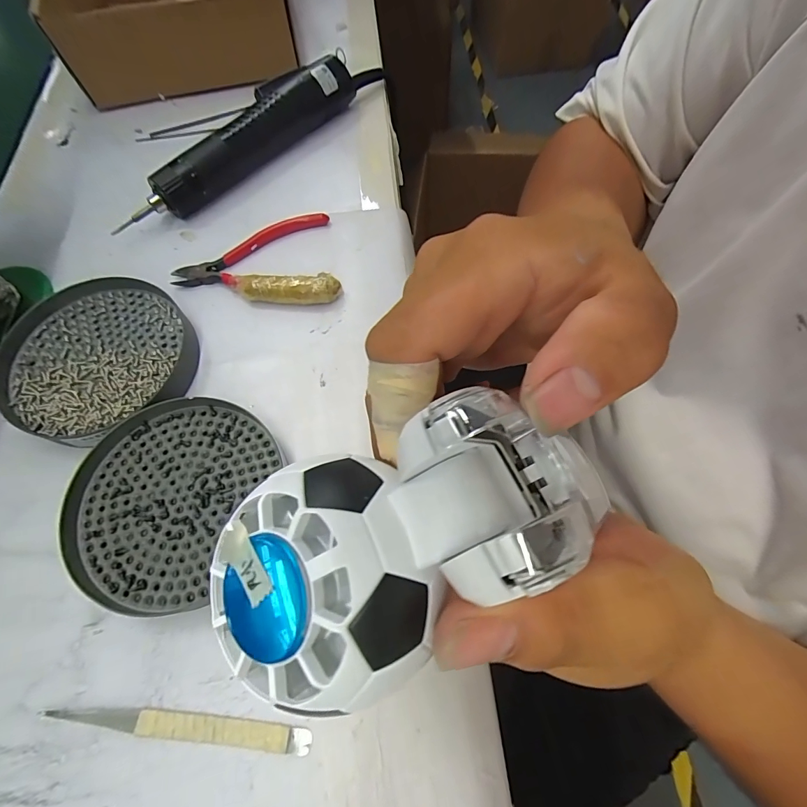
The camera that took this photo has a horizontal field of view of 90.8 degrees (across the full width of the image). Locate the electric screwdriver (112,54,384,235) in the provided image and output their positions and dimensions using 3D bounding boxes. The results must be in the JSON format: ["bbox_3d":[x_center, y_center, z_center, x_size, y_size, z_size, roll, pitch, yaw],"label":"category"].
[{"bbox_3d":[-0.118,-0.228,0.333,0.033,0.038,0.275,38,72,14],"label":"electric screwdriver"}]

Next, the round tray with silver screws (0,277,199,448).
[{"bbox_3d":[-0.197,-0.030,0.258,0.113,0.016,0.110,0,67,0],"label":"round tray with silver screws"}]

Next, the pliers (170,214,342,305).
[{"bbox_3d":[-0.108,-0.100,0.288,0.115,0.020,0.080,-11,67,-5],"label":"pliers"}]

